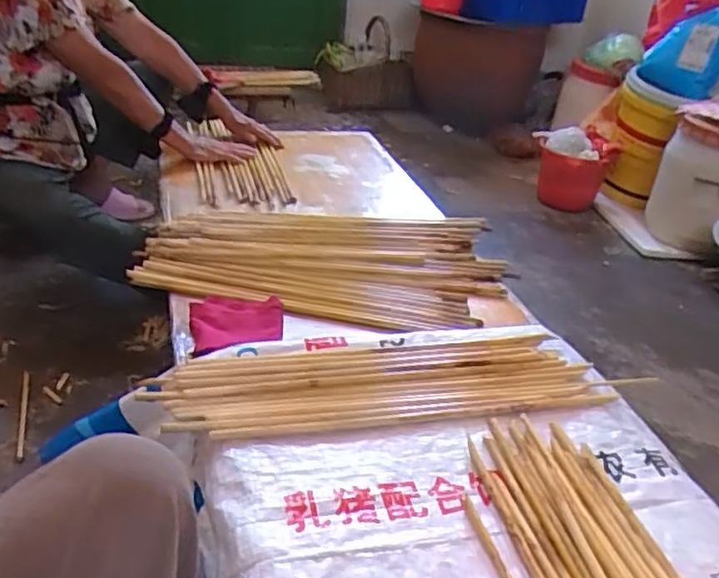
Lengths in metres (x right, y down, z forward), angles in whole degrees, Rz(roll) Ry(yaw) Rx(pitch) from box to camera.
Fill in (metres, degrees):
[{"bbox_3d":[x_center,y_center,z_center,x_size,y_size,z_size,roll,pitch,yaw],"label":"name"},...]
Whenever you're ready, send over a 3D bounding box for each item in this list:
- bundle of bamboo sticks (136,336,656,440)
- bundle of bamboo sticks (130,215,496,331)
[{"bbox_3d":[0.039,0.108,0.758,0.521,0.022,0.135,-2,32,-16],"label":"bundle of bamboo sticks"},{"bbox_3d":[-0.052,-0.060,1.114,0.599,0.040,0.374,6,31,-3],"label":"bundle of bamboo sticks"}]

